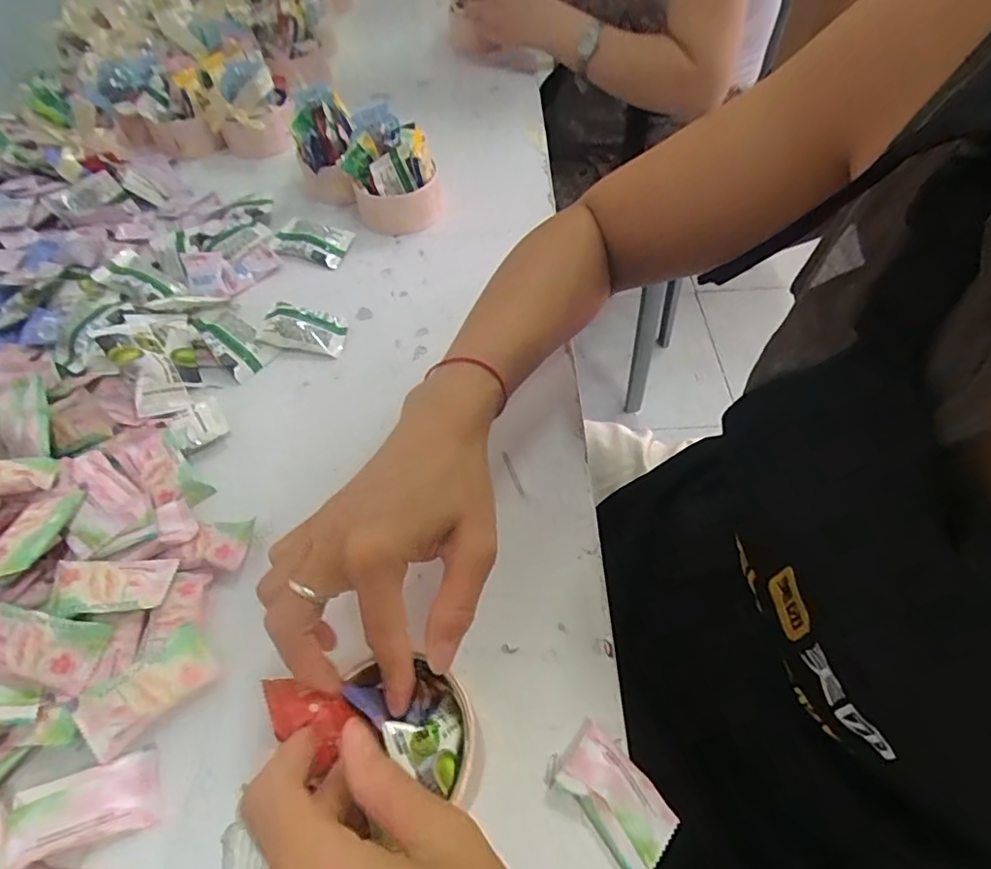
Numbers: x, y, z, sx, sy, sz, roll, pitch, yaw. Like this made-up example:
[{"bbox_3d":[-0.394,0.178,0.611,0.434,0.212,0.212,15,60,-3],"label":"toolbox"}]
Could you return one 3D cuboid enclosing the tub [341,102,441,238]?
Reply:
[{"bbox_3d":[-0.097,-0.244,0.514,0.073,0.088,0.069,-2,55,3],"label":"tub"}]

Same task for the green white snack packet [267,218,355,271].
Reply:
[{"bbox_3d":[-0.175,-0.185,0.521,0.074,0.016,0.044,15,57,14],"label":"green white snack packet"}]

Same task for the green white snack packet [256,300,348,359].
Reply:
[{"bbox_3d":[-0.158,-0.087,0.452,0.064,0.021,0.037,5,55,7],"label":"green white snack packet"}]

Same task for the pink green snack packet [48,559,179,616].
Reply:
[{"bbox_3d":[-0.223,0.088,0.321,0.058,0.013,0.034,0,50,-14],"label":"pink green snack packet"}]

